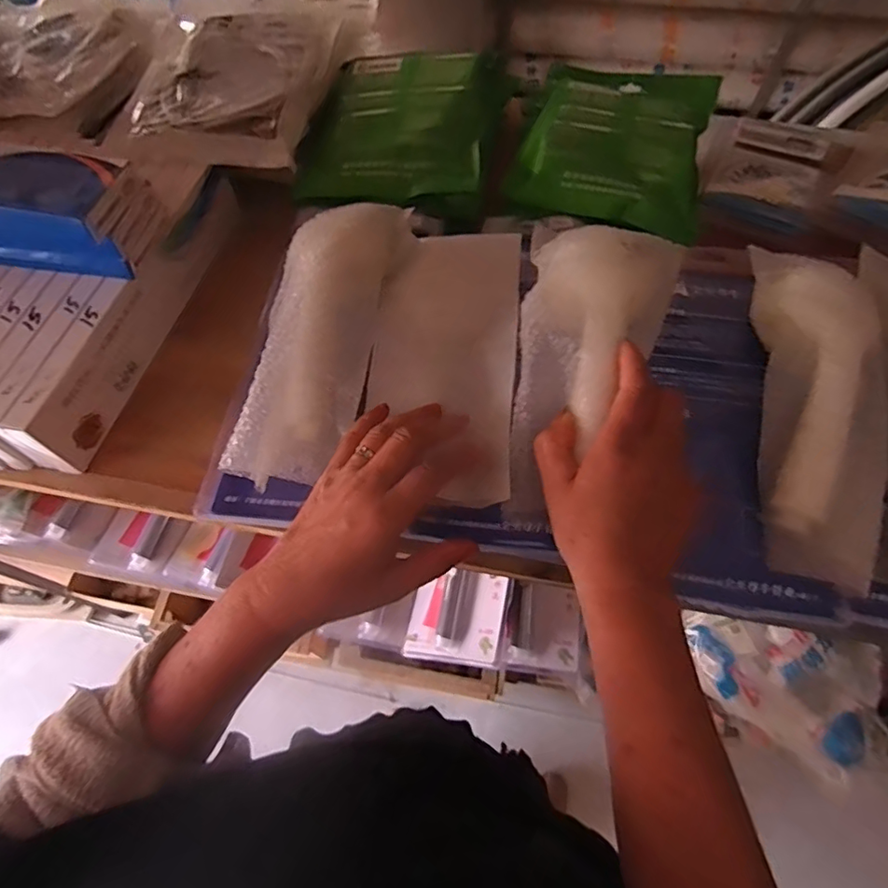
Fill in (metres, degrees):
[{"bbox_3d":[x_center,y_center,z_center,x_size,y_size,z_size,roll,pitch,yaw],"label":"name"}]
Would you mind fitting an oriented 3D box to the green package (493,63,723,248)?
[{"bbox_3d":[0.179,-0.318,0.545,0.172,0.038,0.284,17,64,10],"label":"green package"}]

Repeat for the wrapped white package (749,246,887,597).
[{"bbox_3d":[0.251,-0.032,0.371,0.076,0.052,0.253,13,63,8],"label":"wrapped white package"}]

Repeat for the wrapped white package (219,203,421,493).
[{"bbox_3d":[-0.089,-0.091,0.399,0.078,0.033,0.247,9,63,6],"label":"wrapped white package"}]

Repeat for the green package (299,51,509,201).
[{"bbox_3d":[-0.042,-0.329,0.559,0.189,0.057,0.235,10,63,7],"label":"green package"}]

